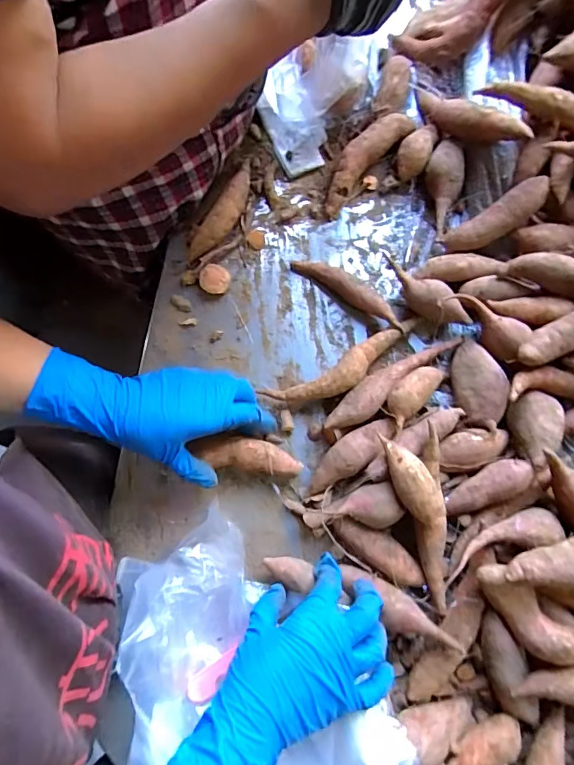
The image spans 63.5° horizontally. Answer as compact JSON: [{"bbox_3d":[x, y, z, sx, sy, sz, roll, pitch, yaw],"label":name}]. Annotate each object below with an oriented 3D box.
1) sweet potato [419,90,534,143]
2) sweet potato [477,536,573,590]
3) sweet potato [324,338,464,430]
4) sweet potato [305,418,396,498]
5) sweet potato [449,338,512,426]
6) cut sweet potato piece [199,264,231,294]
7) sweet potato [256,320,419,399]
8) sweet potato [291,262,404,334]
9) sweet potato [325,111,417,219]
[{"bbox_3d":[0.180,-0.275,0.480,0.035,0.031,0.142,-42,57,-8],"label":"sweet potato"},{"bbox_3d":[0.232,0.148,0.376,0.152,0.028,0.034,-6,78,-14],"label":"sweet potato"},{"bbox_3d":[0.101,-0.003,0.448,0.155,0.033,0.032,-35,80,-7],"label":"sweet potato"},{"bbox_3d":[0.058,0.068,0.432,0.101,0.035,0.031,-35,80,-7],"label":"sweet potato"},{"bbox_3d":[0.181,-0.002,0.445,0.044,0.036,0.086,-8,78,-2],"label":"sweet potato"},{"bbox_3d":[-0.074,-0.106,0.478,0.030,0.013,0.030,0,78,0],"label":"cut sweet potato piece"},{"bbox_3d":[0.058,-0.013,0.450,0.168,0.034,0.039,-25,79,-5],"label":"sweet potato"},{"bbox_3d":[0.065,-0.095,0.474,0.128,0.029,0.024,34,80,7],"label":"sweet potato"},{"bbox_3d":[0.081,-0.241,0.503,0.038,0.033,0.132,41,81,8],"label":"sweet potato"}]

